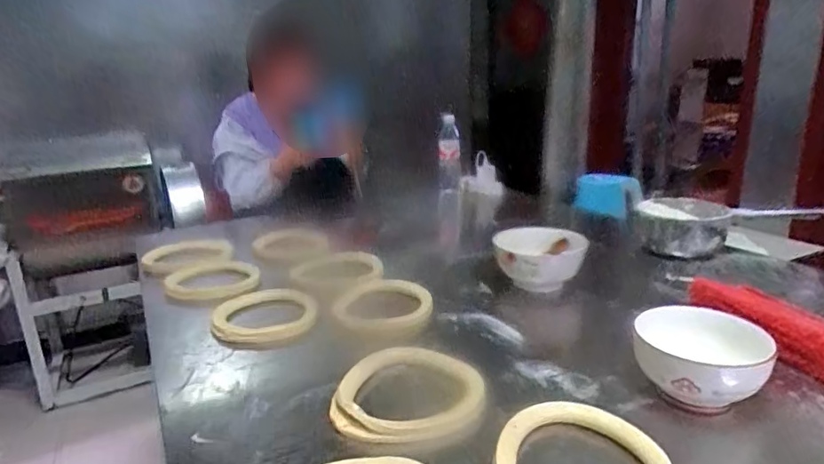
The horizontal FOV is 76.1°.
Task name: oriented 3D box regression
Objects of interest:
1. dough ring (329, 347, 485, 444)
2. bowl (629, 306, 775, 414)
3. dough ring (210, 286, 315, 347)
[{"bbox_3d":[-0.003,0.181,0.597,0.159,0.029,0.159,-1,16,0],"label":"dough ring"},{"bbox_3d":[0.311,0.140,0.578,0.124,0.083,0.124,-1,16,0],"label":"bowl"},{"bbox_3d":[-0.226,0.129,0.815,0.153,0.021,0.157,-5,17,-8],"label":"dough ring"}]

